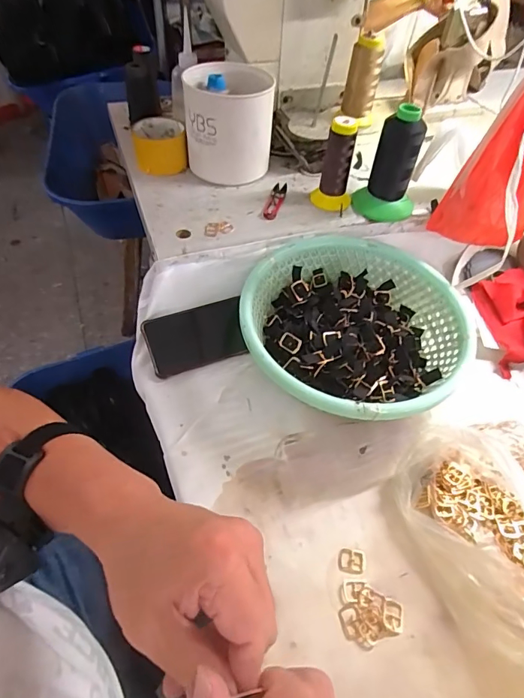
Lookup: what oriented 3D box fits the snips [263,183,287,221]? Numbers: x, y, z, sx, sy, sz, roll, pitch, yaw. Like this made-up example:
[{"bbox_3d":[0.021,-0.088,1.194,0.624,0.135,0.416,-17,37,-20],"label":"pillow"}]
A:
[{"bbox_3d":[0.019,-0.216,0.629,0.022,0.011,0.097,13,52,6],"label":"snips"}]

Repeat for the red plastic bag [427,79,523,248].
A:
[{"bbox_3d":[0.297,-0.224,0.519,0.087,0.209,0.082,-20,56,-18],"label":"red plastic bag"}]

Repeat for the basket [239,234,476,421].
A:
[{"bbox_3d":[0.104,-0.026,0.520,0.248,0.066,0.257,30,56,18],"label":"basket"}]

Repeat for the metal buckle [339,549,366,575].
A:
[{"bbox_3d":[0.087,0.203,0.414,0.026,0.004,0.022,5,52,0],"label":"metal buckle"}]

